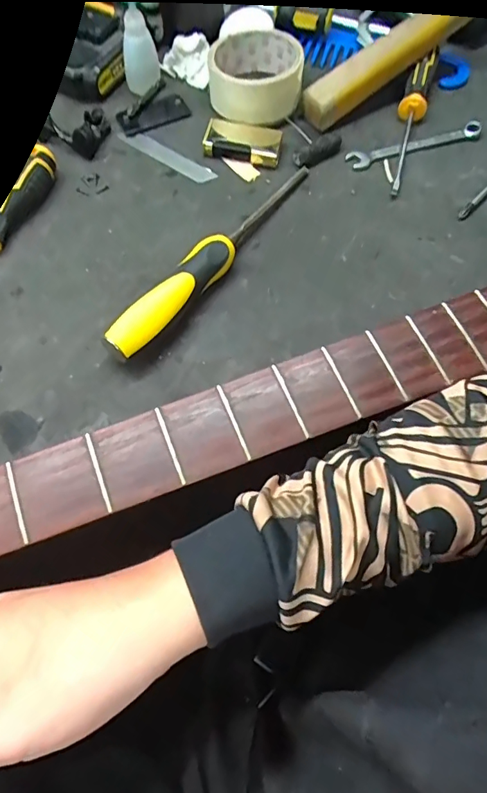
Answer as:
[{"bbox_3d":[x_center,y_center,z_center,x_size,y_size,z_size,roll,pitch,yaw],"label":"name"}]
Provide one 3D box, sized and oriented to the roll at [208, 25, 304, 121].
[{"bbox_3d":[0.010,-0.312,0.439,0.085,0.037,0.088,0,68,-1],"label":"roll"}]

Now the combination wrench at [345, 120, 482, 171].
[{"bbox_3d":[0.165,-0.236,0.430,0.134,0.011,0.020,-19,70,-8],"label":"combination wrench"}]

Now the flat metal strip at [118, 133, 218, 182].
[{"bbox_3d":[-0.071,-0.222,0.424,0.101,0.004,0.018,33,71,11],"label":"flat metal strip"}]

